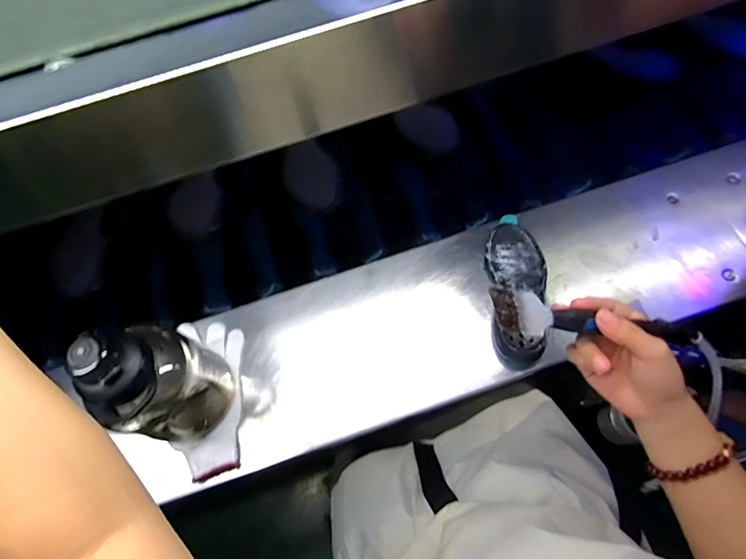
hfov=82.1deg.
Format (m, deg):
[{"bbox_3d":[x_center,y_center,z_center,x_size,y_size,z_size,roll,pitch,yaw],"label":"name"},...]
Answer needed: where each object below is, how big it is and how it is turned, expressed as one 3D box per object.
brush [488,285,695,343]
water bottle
[{"bbox_3d":[0.184,0.034,0.352,0.180,0.018,0.032,7,67,-5],"label":"brush"},{"bbox_3d":[-0.256,0.118,0.517,0.095,0.217,0.104,33,72,16],"label":"water bottle"}]

